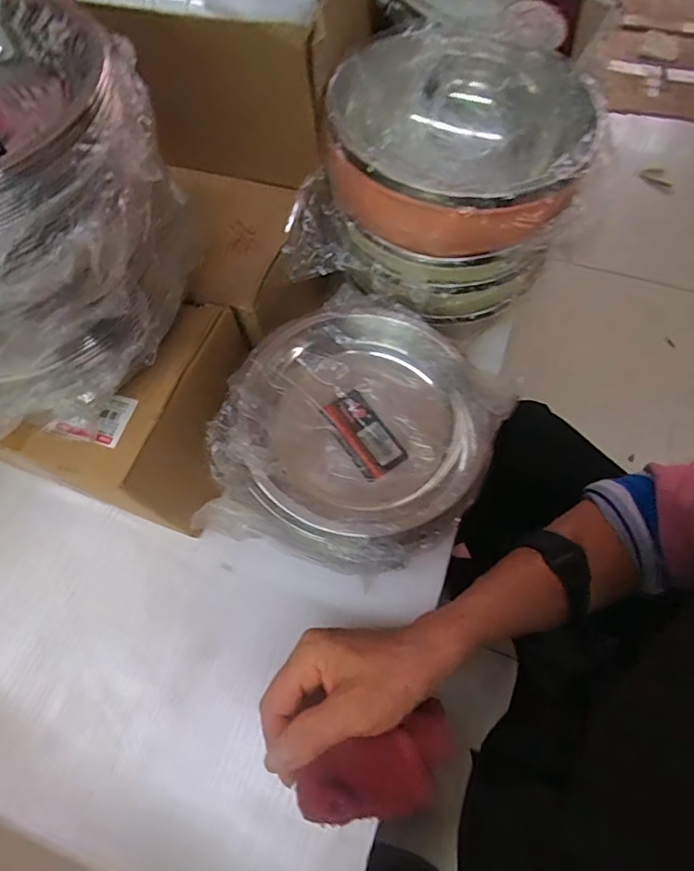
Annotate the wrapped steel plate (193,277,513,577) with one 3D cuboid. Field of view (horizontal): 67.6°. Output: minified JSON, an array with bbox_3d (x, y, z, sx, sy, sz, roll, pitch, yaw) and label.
[{"bbox_3d":[0.006,-0.006,0.316,0.158,0.031,0.167,-1,67,2],"label":"wrapped steel plate"}]

